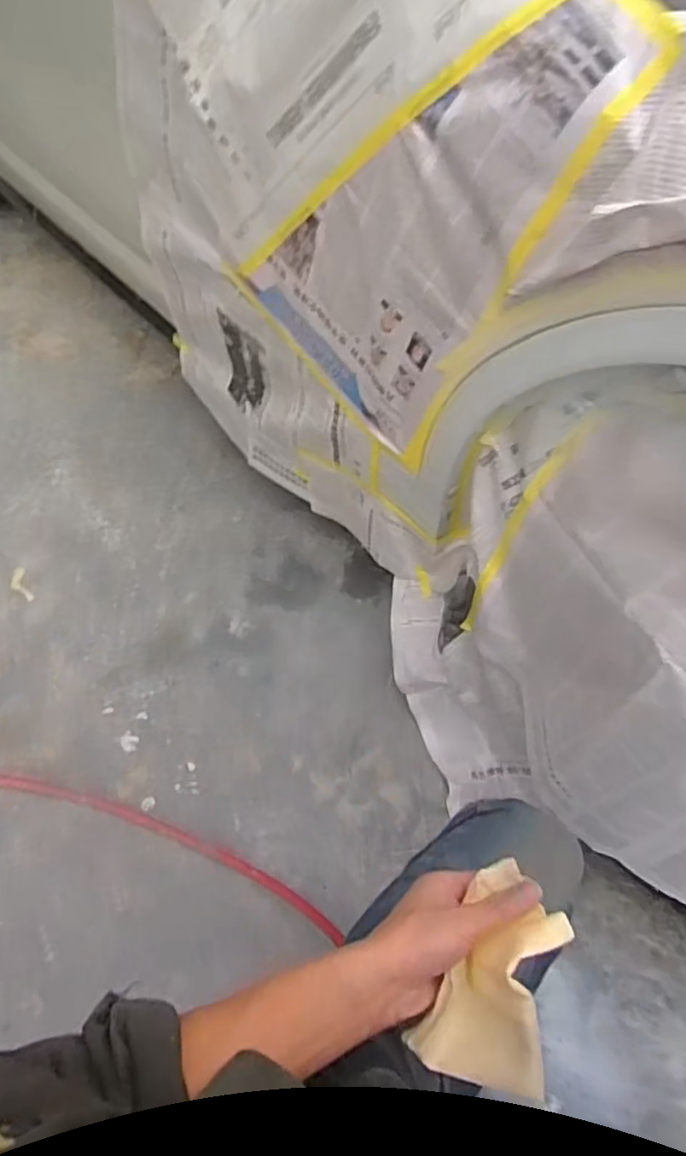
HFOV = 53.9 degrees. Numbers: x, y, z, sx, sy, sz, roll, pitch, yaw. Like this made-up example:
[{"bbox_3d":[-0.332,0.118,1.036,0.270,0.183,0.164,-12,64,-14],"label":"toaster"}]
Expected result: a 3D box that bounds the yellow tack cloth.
[{"bbox_3d":[0.101,0.263,0.457,0.084,0.065,0.127,13,52,9],"label":"yellow tack cloth"}]

